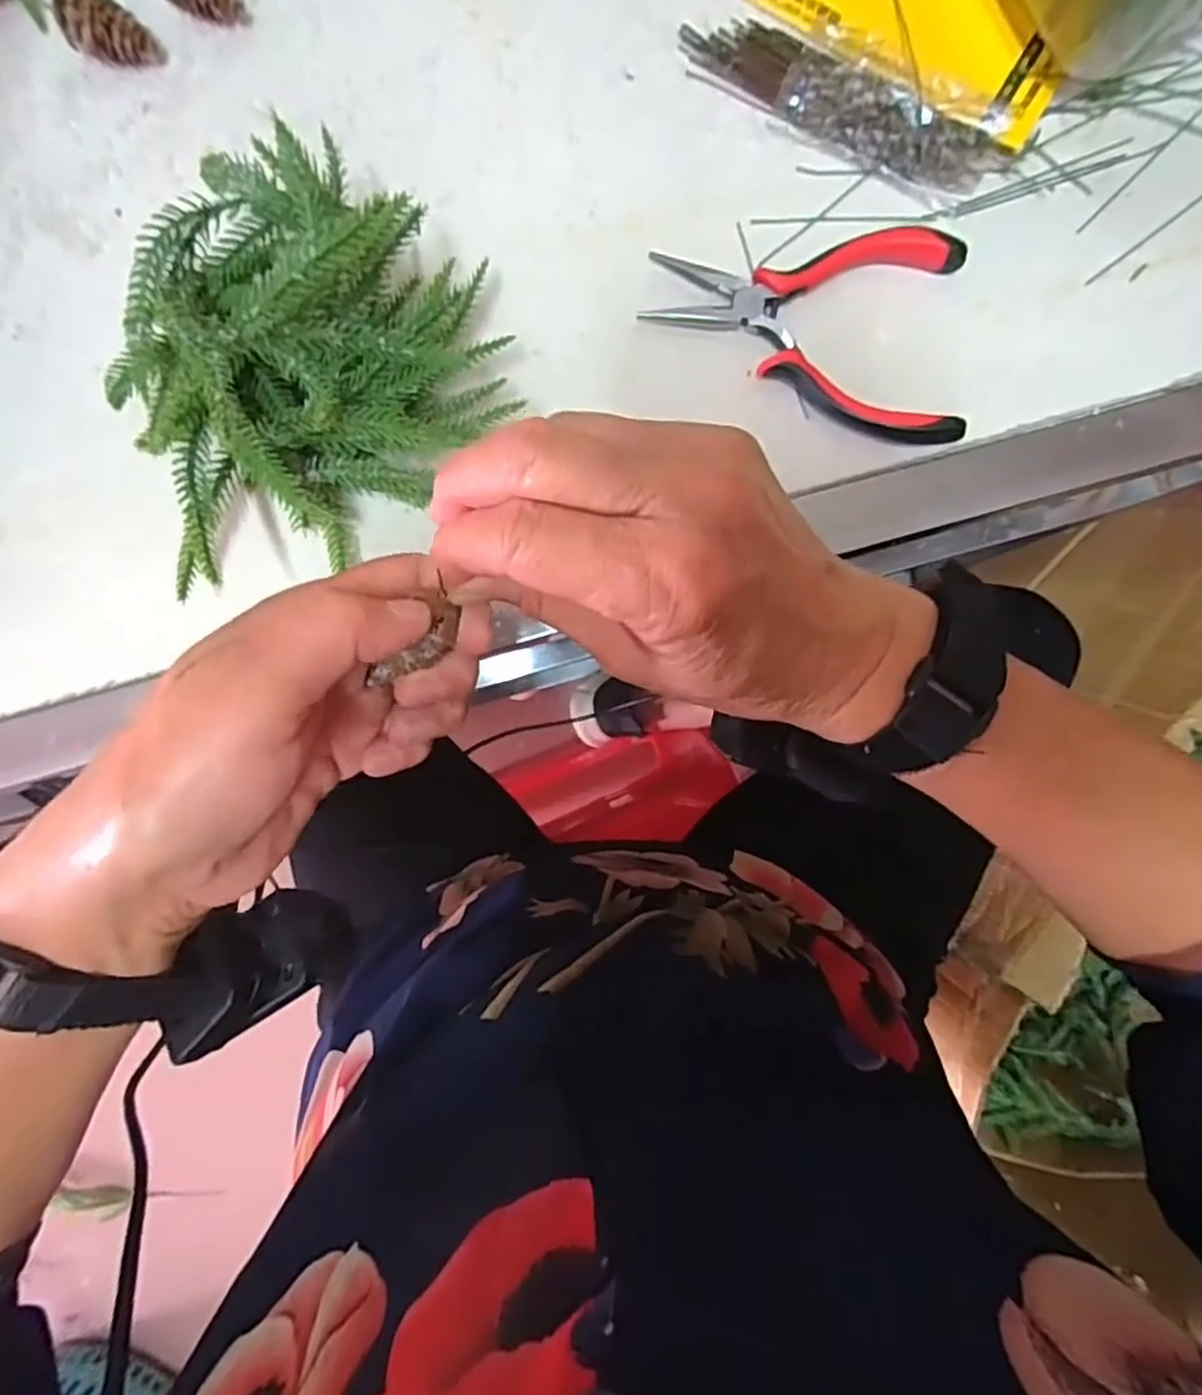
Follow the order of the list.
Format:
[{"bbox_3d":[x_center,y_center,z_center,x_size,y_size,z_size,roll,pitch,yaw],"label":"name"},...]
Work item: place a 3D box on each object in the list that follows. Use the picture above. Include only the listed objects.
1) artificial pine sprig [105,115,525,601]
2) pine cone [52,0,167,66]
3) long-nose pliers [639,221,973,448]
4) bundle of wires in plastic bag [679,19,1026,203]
[{"bbox_3d":[-0.110,-0.118,0.259,0.147,0.080,0.111,-44,91,1],"label":"artificial pine sprig"},{"bbox_3d":[-0.200,-0.270,0.284,0.029,0.024,0.023,29,91,-1],"label":"pine cone"},{"bbox_3d":[0.086,-0.149,0.291,0.128,0.013,0.081,0,92,0],"label":"long-nose pliers"},{"bbox_3d":[0.103,-0.250,0.290,0.141,0.010,0.038,29,91,-1],"label":"bundle of wires in plastic bag"}]

